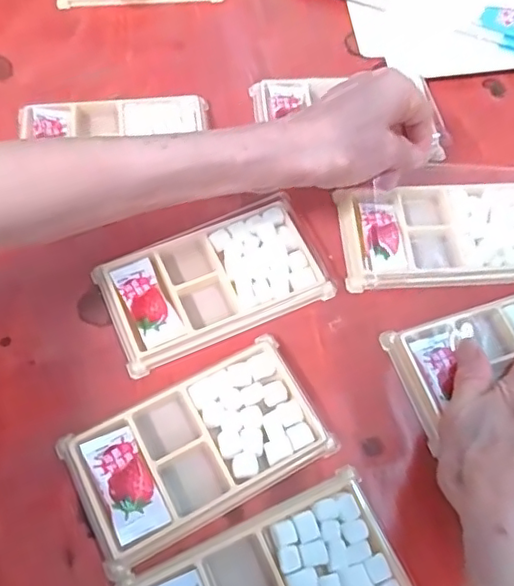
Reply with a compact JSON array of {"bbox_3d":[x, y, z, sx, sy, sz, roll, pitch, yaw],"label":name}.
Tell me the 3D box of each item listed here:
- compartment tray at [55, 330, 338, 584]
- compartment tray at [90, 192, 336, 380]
[{"bbox_3d":[-0.032,0.086,0.320,0.136,0.013,0.077,-25,67,-15],"label":"compartment tray"},{"bbox_3d":[-0.026,-0.009,0.367,0.138,0.015,0.075,-22,66,-13],"label":"compartment tray"}]

